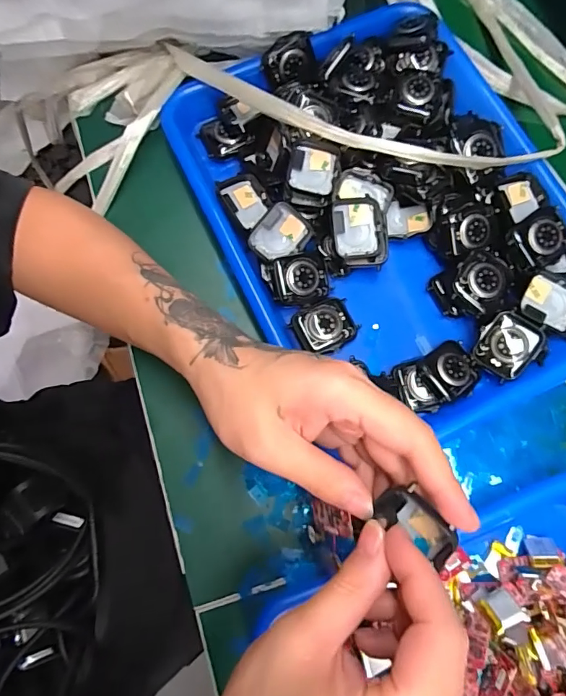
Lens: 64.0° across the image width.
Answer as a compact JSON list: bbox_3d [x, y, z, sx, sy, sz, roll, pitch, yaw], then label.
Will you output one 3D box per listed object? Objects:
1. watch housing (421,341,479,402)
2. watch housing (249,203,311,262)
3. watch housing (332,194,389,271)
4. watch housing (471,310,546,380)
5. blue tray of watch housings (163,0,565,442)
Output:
[{"bbox_3d":[0.118,0.016,0.321,0.037,0.014,0.036,-33,79,-8],"label":"watch housing"},{"bbox_3d":[-0.003,-0.084,0.338,0.042,0.008,0.036,-40,119,6],"label":"watch housing"},{"bbox_3d":[0.056,-0.084,0.332,0.038,0.007,0.050,-11,92,-4],"label":"watch housing"},{"bbox_3d":[0.157,-0.003,0.314,0.038,0.010,0.039,33,78,7],"label":"watch housing"},{"bbox_3d":[0.077,-0.101,0.337,0.238,0.051,0.324,-25,78,-6],"label":"blue tray of watch housings"}]

